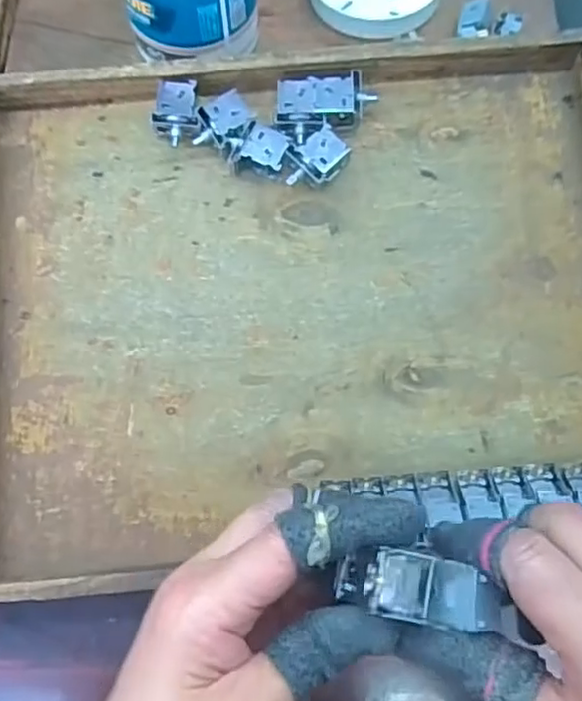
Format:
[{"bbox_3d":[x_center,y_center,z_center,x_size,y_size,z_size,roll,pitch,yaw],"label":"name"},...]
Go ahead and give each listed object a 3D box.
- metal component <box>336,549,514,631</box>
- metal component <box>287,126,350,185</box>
[{"bbox_3d":[0.047,0.087,0.233,0.060,0.012,0.023,11,77,-1],"label":"metal component"},{"bbox_3d":[0.020,-0.146,0.503,0.050,0.024,0.033,-38,75,-11],"label":"metal component"}]

